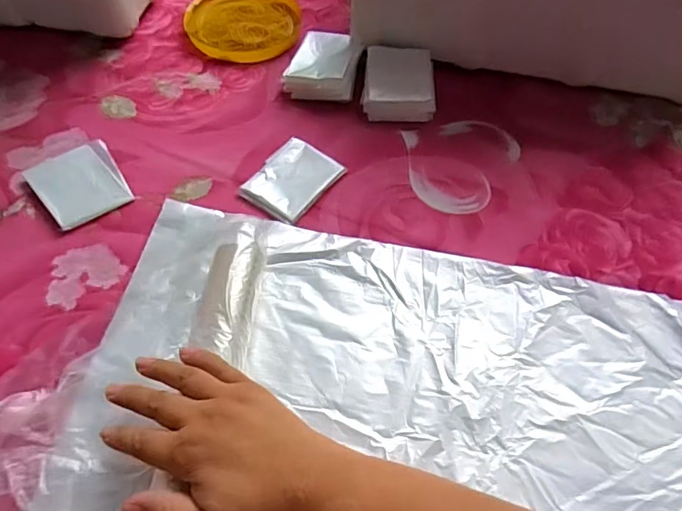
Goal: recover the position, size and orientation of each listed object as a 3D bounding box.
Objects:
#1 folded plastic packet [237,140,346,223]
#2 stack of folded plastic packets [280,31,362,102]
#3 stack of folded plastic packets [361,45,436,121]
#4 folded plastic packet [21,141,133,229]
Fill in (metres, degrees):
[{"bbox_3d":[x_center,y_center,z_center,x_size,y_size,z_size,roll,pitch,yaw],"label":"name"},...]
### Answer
[{"bbox_3d":[-0.047,-0.071,0.471,0.067,0.009,0.085,34,62,17],"label":"folded plastic packet"},{"bbox_3d":[-0.020,-0.203,0.542,0.072,0.031,0.082,9,58,2],"label":"stack of folded plastic packets"},{"bbox_3d":[0.061,-0.182,0.530,0.072,0.035,0.081,4,58,-1],"label":"stack of folded plastic packets"},{"bbox_3d":[-0.236,-0.066,0.453,0.071,0.005,0.080,-31,65,-20],"label":"folded plastic packet"}]

